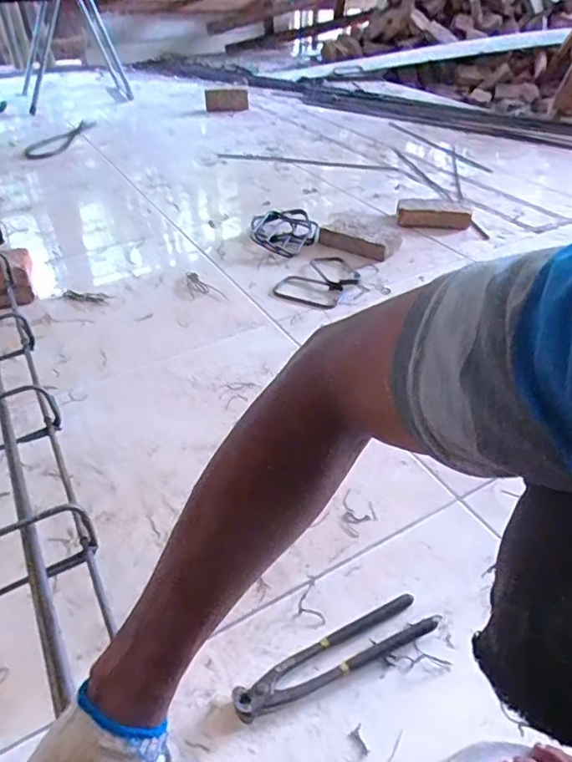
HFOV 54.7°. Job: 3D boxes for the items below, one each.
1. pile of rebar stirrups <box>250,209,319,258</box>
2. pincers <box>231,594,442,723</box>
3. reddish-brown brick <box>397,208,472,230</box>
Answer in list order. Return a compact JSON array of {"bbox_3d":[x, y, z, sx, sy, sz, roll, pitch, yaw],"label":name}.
[{"bbox_3d":[-0.007,-0.370,1.341,0.157,0.028,0.185,26,49,26],"label":"pile of rebar stirrups"},{"bbox_3d":[0.053,0.286,0.581,0.229,0.021,0.045,-17,41,-19],"label":"pincers"},{"bbox_3d":[0.379,-0.412,1.407,0.179,0.034,0.047,5,39,8],"label":"reddish-brown brick"}]

